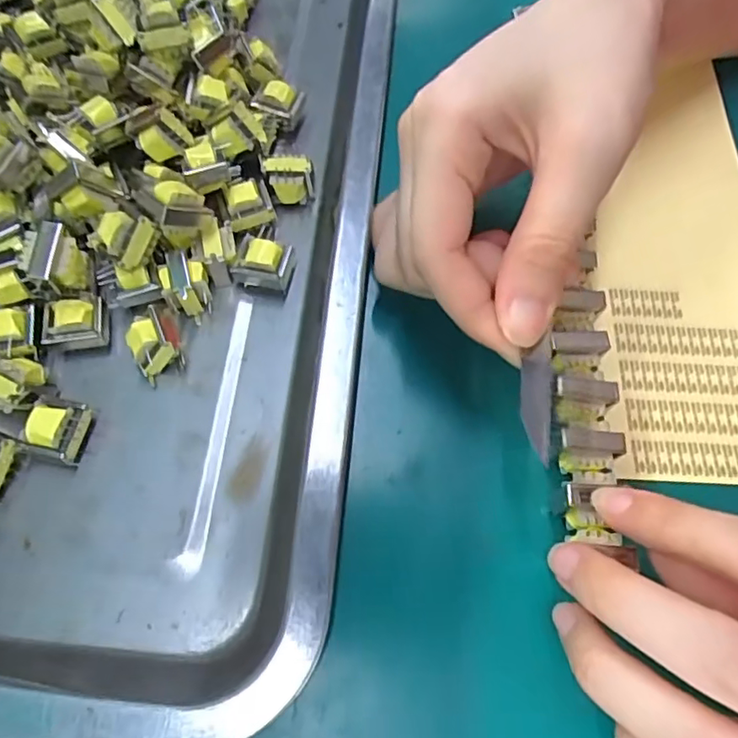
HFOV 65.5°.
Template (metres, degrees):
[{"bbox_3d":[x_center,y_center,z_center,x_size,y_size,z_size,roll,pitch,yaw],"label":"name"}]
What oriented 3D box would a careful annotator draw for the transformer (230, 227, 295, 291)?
[{"bbox_3d":[-0.039,-0.039,0.217,0.020,0.015,0.018,21,68,7],"label":"transformer"}]

